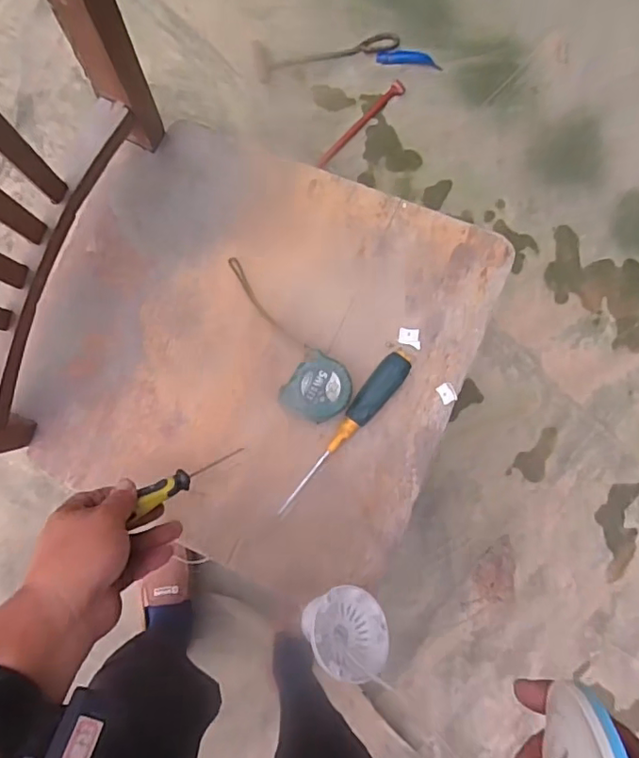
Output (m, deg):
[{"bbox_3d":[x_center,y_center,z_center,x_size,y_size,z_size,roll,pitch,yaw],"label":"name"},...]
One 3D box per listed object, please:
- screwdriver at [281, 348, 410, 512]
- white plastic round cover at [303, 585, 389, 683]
[{"bbox_3d":[0.026,0.053,0.591,0.029,0.026,0.212,40,83,-8],"label":"screwdriver"},{"bbox_3d":[0.021,0.251,0.540,0.081,0.048,0.087,-29,82,-44],"label":"white plastic round cover"}]

